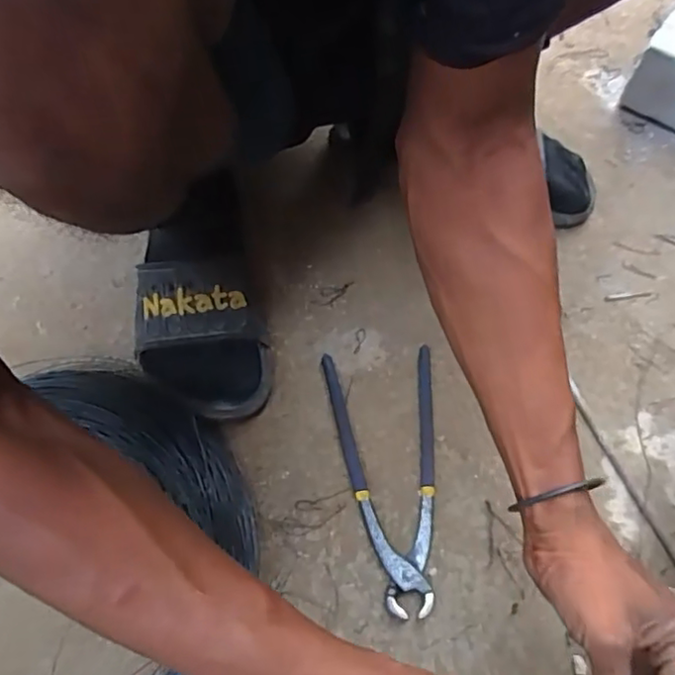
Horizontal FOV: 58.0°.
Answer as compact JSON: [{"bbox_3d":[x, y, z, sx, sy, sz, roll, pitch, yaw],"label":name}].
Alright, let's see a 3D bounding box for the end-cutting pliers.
[{"bbox_3d":[0.044,0.108,0.486,0.089,0.014,0.208,-5,62,-3],"label":"end-cutting pliers"}]

